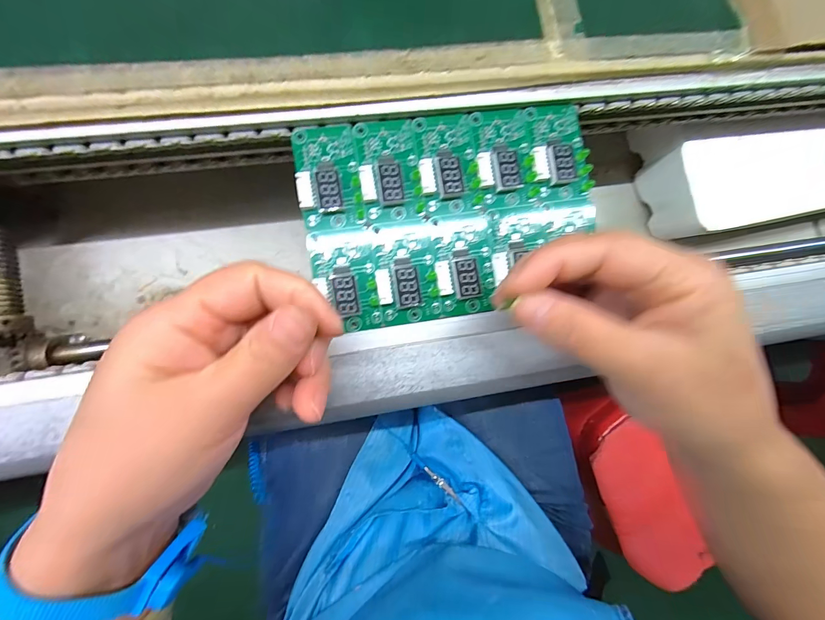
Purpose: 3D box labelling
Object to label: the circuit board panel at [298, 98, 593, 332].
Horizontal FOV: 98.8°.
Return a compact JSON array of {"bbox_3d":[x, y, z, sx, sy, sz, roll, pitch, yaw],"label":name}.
[{"bbox_3d":[0.027,-0.061,0.217,0.179,0.010,0.123,-10,90,-6],"label":"circuit board panel"}]

